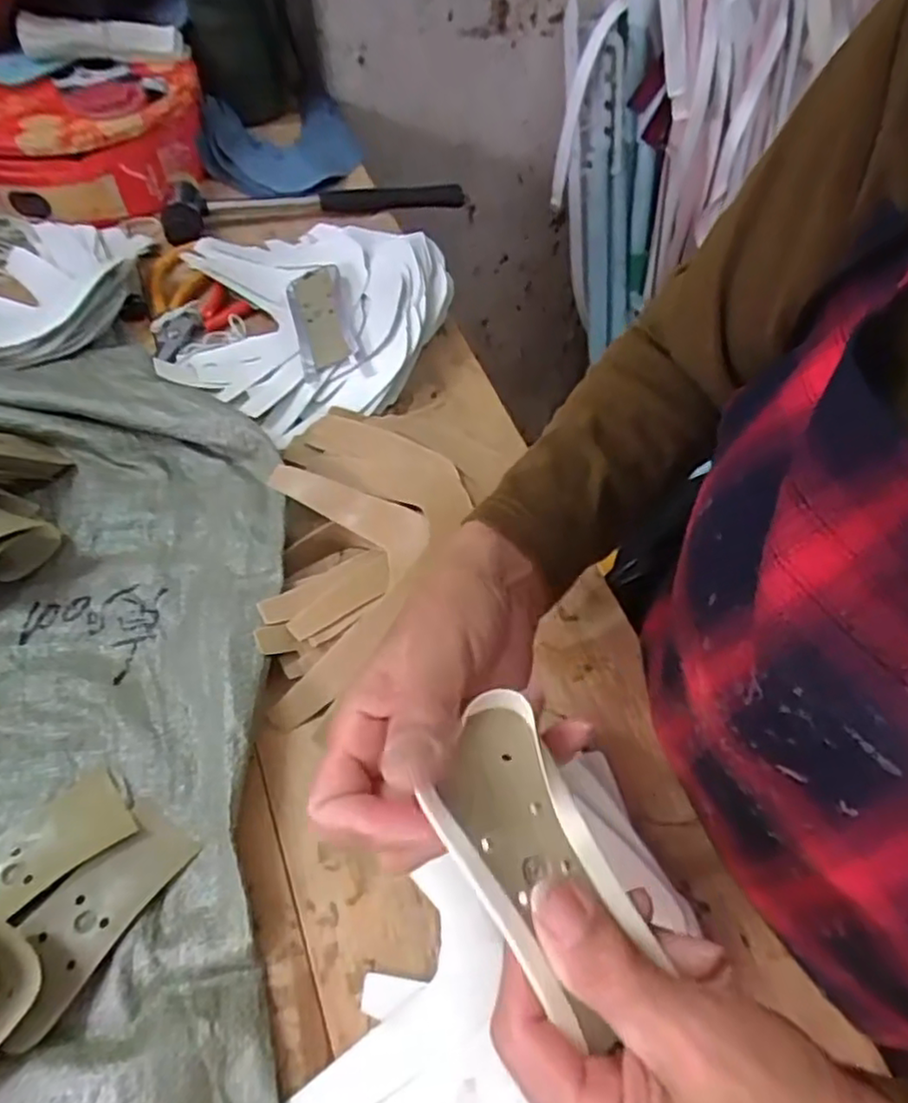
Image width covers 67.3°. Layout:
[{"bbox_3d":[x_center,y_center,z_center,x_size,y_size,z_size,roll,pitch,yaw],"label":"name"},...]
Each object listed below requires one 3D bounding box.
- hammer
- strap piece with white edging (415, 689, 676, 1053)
[{"bbox_3d":[-0.128,-0.333,0.639,0.282,0.048,0.047,-20,63,-13],"label":"hammer"},{"bbox_3d":[0.026,0.099,0.222,0.044,0.020,0.095,-28,65,-17],"label":"strap piece with white edging"}]

